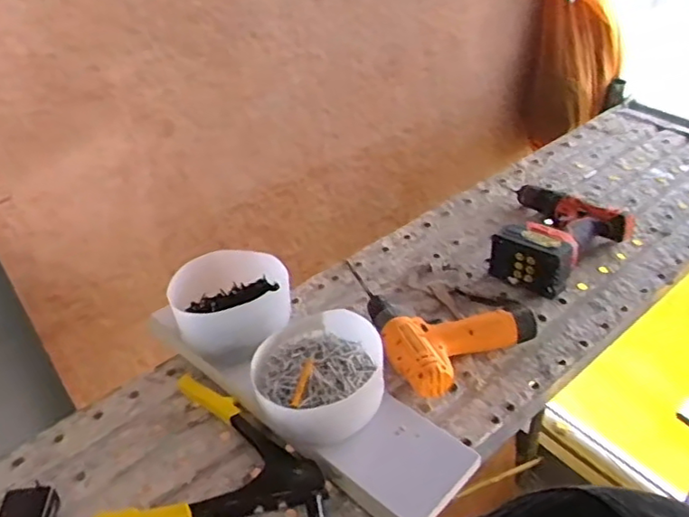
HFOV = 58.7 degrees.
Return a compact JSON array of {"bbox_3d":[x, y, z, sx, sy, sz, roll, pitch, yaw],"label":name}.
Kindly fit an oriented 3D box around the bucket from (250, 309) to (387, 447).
[{"bbox_3d":[-0.027,0.148,0.737,0.149,0.096,0.151,-2,38,2],"label":"bucket"}]

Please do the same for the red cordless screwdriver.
[{"bbox_3d":[0.336,-0.046,0.978,0.196,0.082,0.262,21,44,28],"label":"red cordless screwdriver"}]

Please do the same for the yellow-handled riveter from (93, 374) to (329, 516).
[{"bbox_3d":[-0.137,0.229,0.711,0.242,0.027,0.214,0,38,5],"label":"yellow-handled riveter"}]

